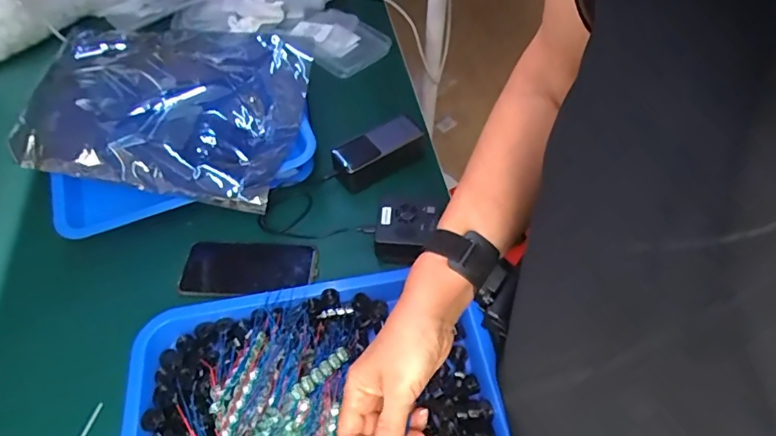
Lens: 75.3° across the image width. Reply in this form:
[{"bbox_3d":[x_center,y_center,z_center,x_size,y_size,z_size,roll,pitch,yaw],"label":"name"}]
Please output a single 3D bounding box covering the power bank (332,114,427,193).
[{"bbox_3d":[-0.015,-0.091,0.701,0.128,0.049,0.057,-29,59,-18],"label":"power bank"}]

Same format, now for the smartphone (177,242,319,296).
[{"bbox_3d":[-0.170,0.061,0.626,0.161,0.013,0.074,-2,54,0],"label":"smartphone"}]

